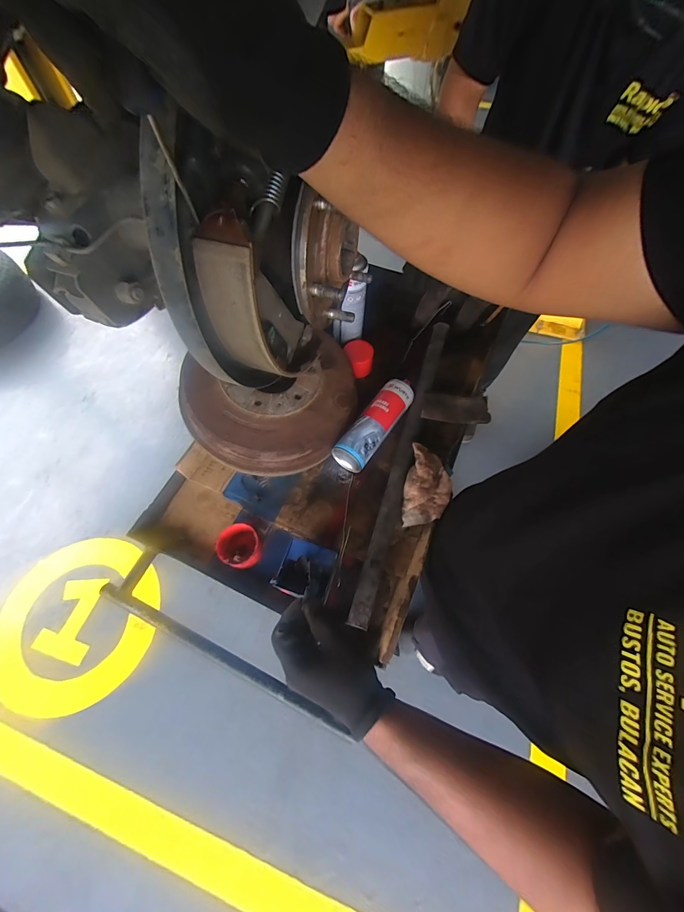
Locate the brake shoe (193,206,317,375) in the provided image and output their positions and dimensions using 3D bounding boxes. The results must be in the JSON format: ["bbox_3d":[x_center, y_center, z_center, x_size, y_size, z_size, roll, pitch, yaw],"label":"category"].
[{"bbox_3d":[-0.077,-0.133,0.353,0.062,0.205,0.087,25,87,12],"label":"brake shoe"}]

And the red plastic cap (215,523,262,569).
[{"bbox_3d":[-0.166,0.150,0.568,0.068,0.046,0.065,0,64,1],"label":"red plastic cap"}]

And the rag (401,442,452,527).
[{"bbox_3d":[0.146,0.051,0.582,0.072,0.029,0.148,12,64,7],"label":"rag"}]

